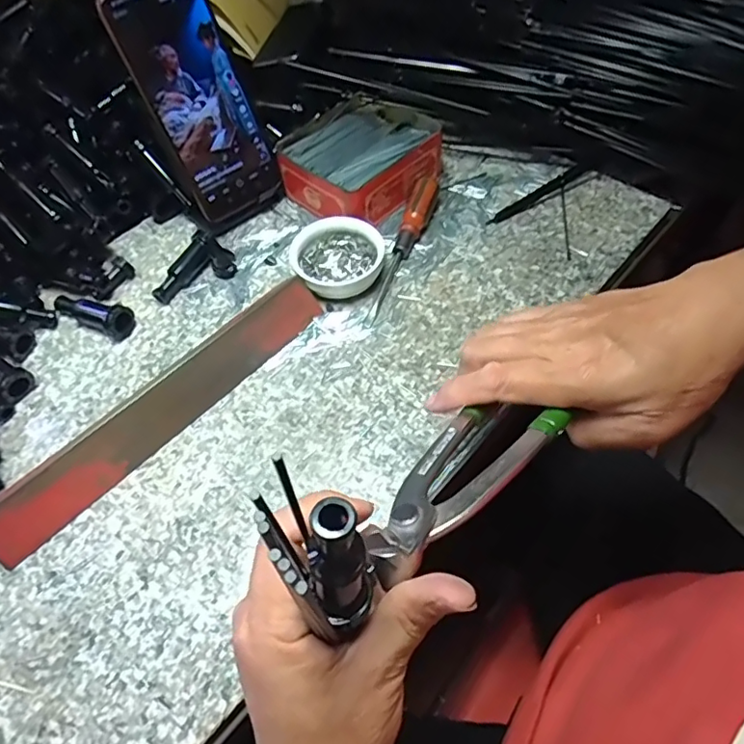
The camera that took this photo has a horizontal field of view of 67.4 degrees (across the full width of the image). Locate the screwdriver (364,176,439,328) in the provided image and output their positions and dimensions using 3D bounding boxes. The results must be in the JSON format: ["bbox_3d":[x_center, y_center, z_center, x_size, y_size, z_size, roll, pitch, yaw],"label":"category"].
[{"bbox_3d":[0.024,-0.101,0.448,0.020,0.024,0.149,16,58,13],"label":"screwdriver"}]

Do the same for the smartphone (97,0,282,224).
[{"bbox_3d":[-0.132,-0.206,0.433,0.079,0.169,0.005,-38,38,-18],"label":"smartphone"}]

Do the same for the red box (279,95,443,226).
[{"bbox_3d":[-0.007,-0.185,0.493,0.104,0.045,0.127,39,65,25],"label":"red box"}]

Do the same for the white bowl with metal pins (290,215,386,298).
[{"bbox_3d":[-0.028,-0.088,0.441,0.070,0.025,0.071,-1,55,2],"label":"white bowl with metal pins"}]

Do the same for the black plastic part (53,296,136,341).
[{"bbox_3d":[-0.215,-0.047,0.427,0.069,0.023,0.019,21,59,16],"label":"black plastic part"}]

